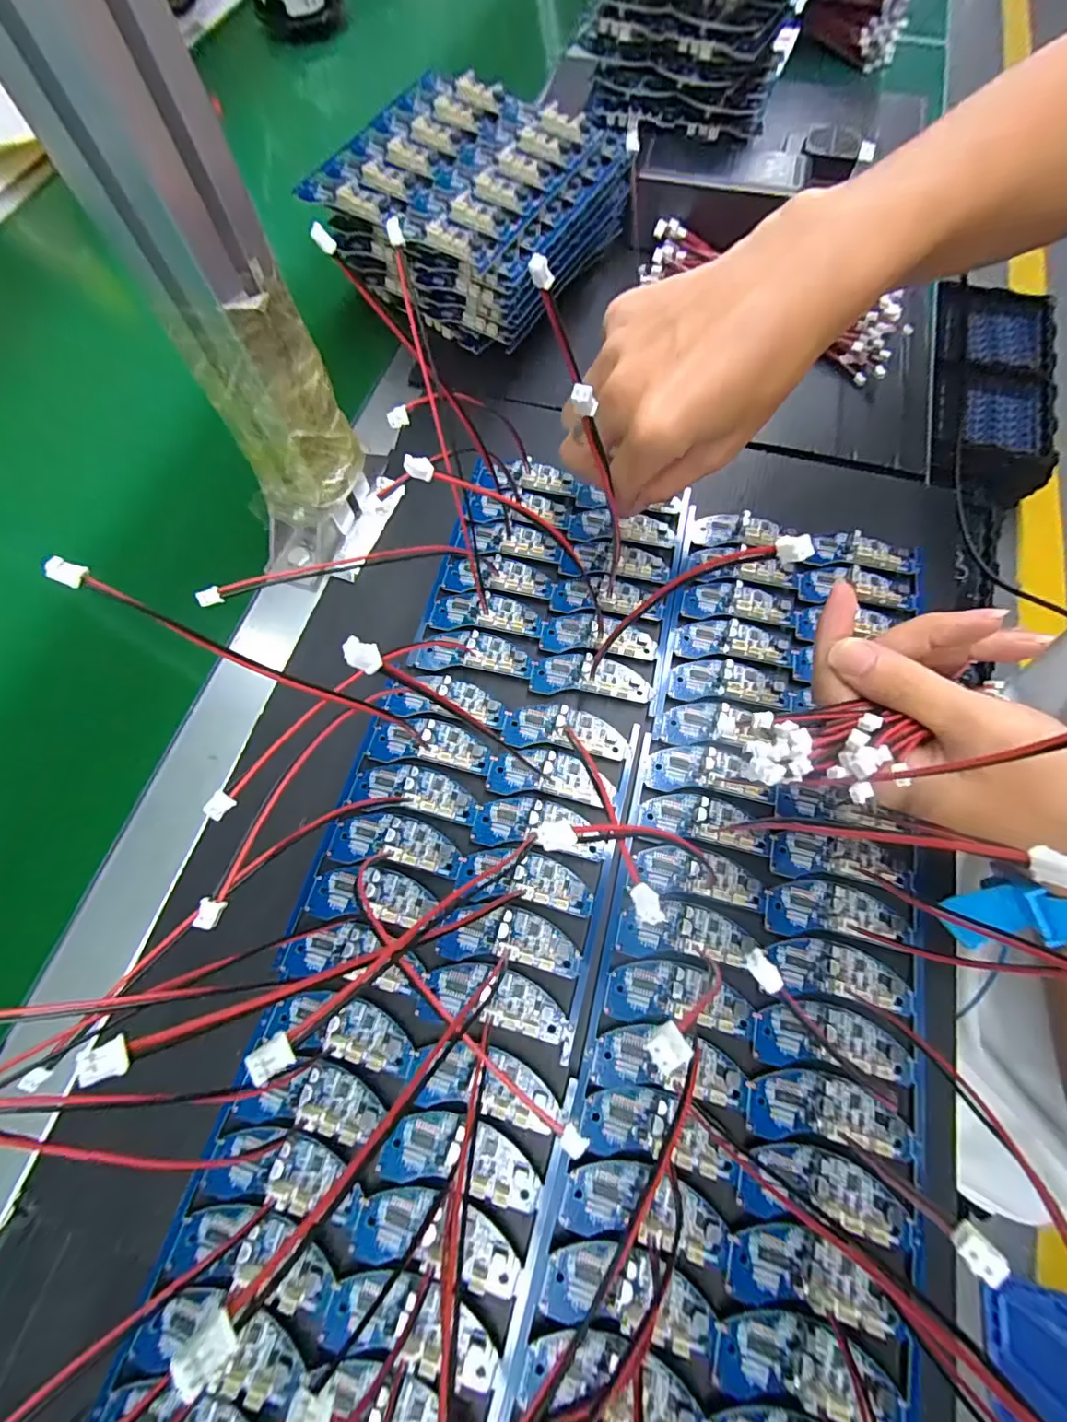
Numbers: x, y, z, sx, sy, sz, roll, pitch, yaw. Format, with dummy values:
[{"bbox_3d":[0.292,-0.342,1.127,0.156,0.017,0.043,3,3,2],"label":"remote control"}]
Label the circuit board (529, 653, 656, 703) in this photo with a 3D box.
[{"bbox_3d":[0.033,-0.020,0.284,0.065,0.005,0.023,5,68,3],"label":"circuit board"}]

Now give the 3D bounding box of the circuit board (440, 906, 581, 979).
[{"bbox_3d":[-0.010,0.103,0.236,0.063,0.005,0.023,8,68,4],"label":"circuit board"}]

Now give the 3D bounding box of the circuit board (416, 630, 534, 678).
[{"bbox_3d":[-0.033,-0.034,0.289,0.064,0.006,0.023,5,68,3],"label":"circuit board"}]

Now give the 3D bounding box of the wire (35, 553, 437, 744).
[{"bbox_3d":[-0.060,0.001,0.194,0.005,0.192,0.010,-9,63,37],"label":"wire"}]

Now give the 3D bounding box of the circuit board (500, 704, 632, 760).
[{"bbox_3d":[0.017,0.009,0.272,0.066,0.005,0.024,7,68,4],"label":"circuit board"}]

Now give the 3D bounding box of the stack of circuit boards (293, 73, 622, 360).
[{"bbox_3d":[-0.042,-0.334,0.352,0.142,0.076,0.145,29,71,12],"label":"stack of circuit boards"}]

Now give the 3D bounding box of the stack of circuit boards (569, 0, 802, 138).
[{"bbox_3d":[0.125,-0.527,0.402,0.153,0.101,0.120,16,69,7],"label":"stack of circuit boards"}]

